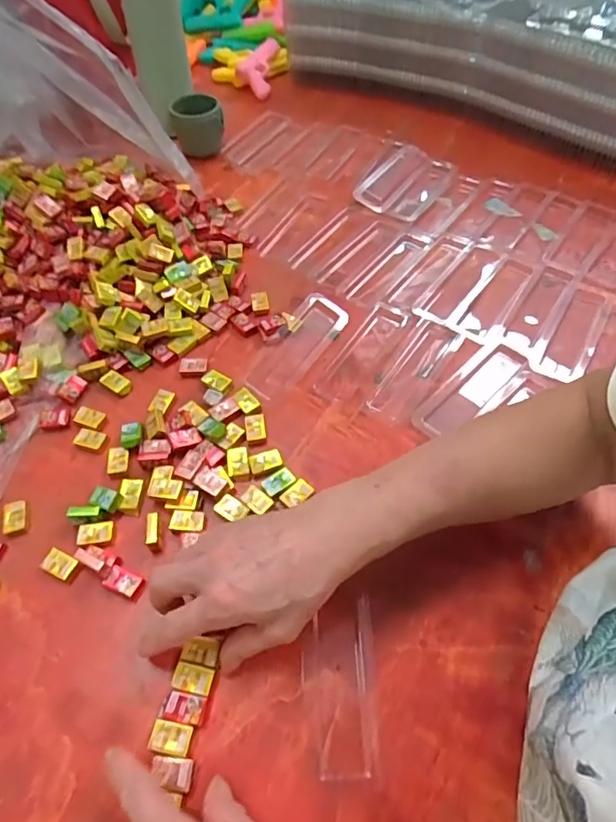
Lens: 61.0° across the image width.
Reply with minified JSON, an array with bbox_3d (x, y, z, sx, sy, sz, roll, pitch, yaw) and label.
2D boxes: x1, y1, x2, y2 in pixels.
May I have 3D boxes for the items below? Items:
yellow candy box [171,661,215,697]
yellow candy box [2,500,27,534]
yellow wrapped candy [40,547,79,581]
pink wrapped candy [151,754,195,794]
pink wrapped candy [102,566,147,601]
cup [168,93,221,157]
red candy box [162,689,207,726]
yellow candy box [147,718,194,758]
[{"bbox_3d":[-0.075,0.175,0.343,0.026,0.008,0.017,9,56,8],"label":"yellow candy box"},{"bbox_3d":[-0.231,0.083,0.413,0.017,0.007,0.027,-15,56,-9],"label":"yellow candy box"},{"bbox_3d":[-0.185,0.114,0.389,0.024,0.008,0.017,21,58,15],"label":"yellow wrapped candy"},{"bbox_3d":[-0.081,0.216,0.313,0.025,0.005,0.017,7,56,6],"label":"pink wrapped candy"},{"bbox_3d":[-0.133,0.123,0.379,0.025,0.013,0.017,21,58,15],"label":"pink wrapped candy"},{"bbox_3d":[-0.149,-0.386,0.705,0.068,0.056,0.064,-10,56,-5],"label":"cup"},{"bbox_3d":[-0.078,0.190,0.334,0.026,0.005,0.017,8,56,7],"label":"red candy box"},{"bbox_3d":[-0.084,0.202,0.324,0.025,0.006,0.017,10,56,8],"label":"yellow candy box"}]

